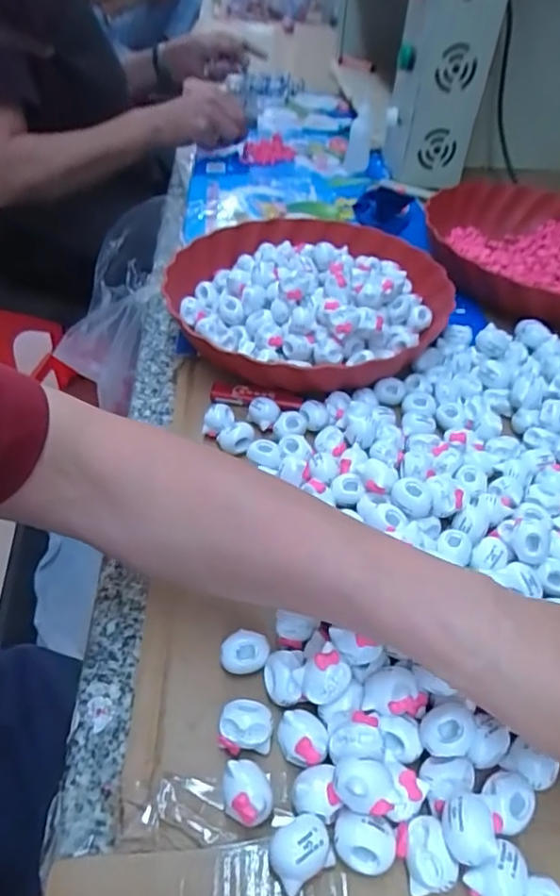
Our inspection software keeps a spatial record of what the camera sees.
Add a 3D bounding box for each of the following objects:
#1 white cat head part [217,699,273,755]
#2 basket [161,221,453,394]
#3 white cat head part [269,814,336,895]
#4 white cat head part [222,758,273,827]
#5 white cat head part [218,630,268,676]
[{"bbox_3d":[-0.016,0.136,0.275,0.024,0.022,0.020,7,45,5],"label":"white cat head part"},{"bbox_3d":[0.026,-0.130,0.499,0.241,0.061,0.225,-5,46,-8],"label":"basket"},{"bbox_3d":[0.008,0.169,0.238,0.025,0.020,0.021,-23,51,-24],"label":"white cat head part"},{"bbox_3d":[-0.014,0.155,0.254,0.021,0.019,0.023,-1,46,1],"label":"white cat head part"},{"bbox_3d":[-0.018,0.110,0.301,0.025,0.022,0.017,-7,46,-9],"label":"white cat head part"}]

